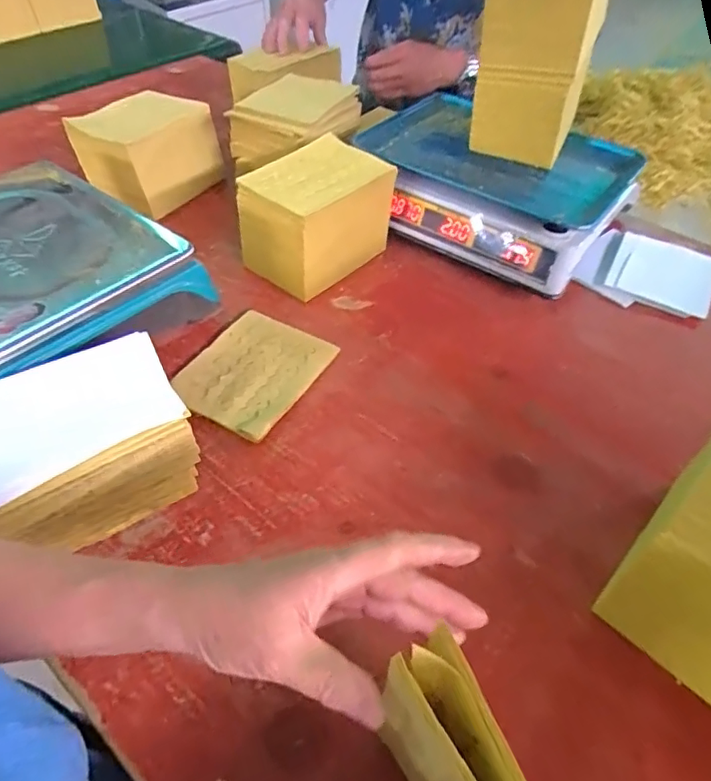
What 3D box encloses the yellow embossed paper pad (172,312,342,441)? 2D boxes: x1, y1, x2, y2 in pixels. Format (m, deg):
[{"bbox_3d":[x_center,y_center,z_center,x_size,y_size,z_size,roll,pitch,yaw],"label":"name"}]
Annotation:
[{"bbox_3d":[-0.110,-0.021,0.572,0.122,0.012,0.151,24,51,18],"label":"yellow embossed paper pad"}]

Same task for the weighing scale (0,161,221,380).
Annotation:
[{"bbox_3d":[-0.373,-0.095,0.564,0.299,0.112,0.326,30,54,23],"label":"weighing scale"}]

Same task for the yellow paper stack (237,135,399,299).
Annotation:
[{"bbox_3d":[-0.047,-0.216,0.671,0.122,0.127,0.167,34,54,25],"label":"yellow paper stack"}]

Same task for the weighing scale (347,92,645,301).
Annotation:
[{"bbox_3d":[0.194,-0.290,0.781,0.358,0.121,0.286,25,51,19],"label":"weighing scale"}]

